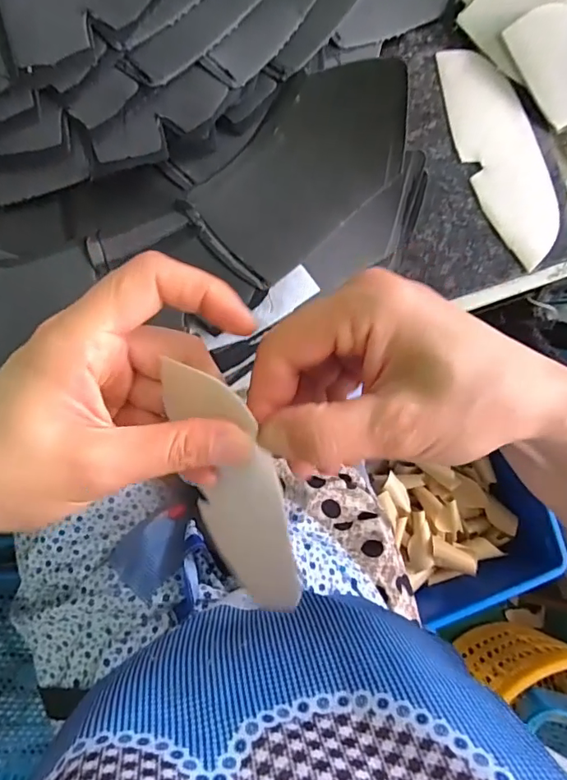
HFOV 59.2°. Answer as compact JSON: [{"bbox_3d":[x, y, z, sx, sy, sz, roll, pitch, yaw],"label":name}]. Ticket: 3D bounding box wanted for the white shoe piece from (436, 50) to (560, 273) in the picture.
[{"bbox_3d":[0.163,-0.174,0.370,0.059,0.004,0.162,-24,93,-6],"label":"white shoe piece"}]

